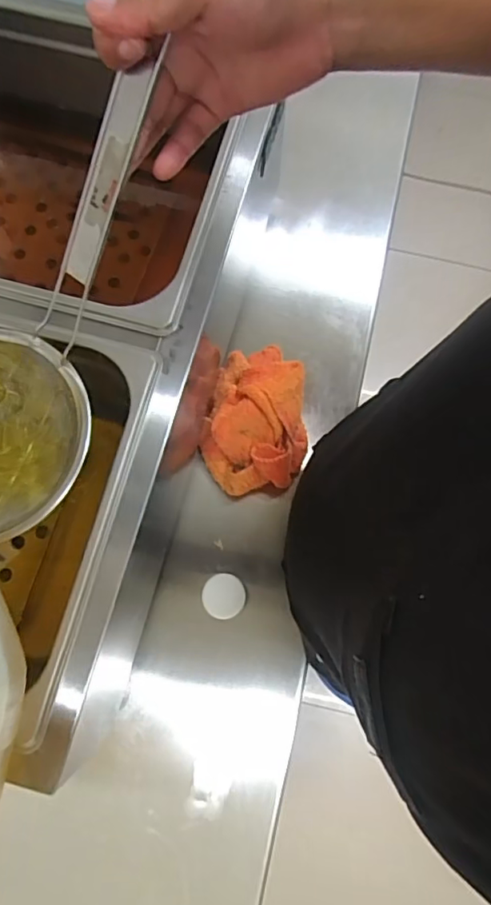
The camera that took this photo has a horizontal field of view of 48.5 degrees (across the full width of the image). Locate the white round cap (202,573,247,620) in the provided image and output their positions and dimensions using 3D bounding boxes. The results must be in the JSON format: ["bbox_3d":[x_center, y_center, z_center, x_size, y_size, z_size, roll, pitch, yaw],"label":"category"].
[{"bbox_3d":[-0.019,0.132,0.500,0.039,0.009,0.039,0,75,-1],"label":"white round cap"}]

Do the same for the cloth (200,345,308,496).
[{"bbox_3d":[0.008,-0.037,0.518,0.102,0.057,0.136,-5,75,-2],"label":"cloth"}]

